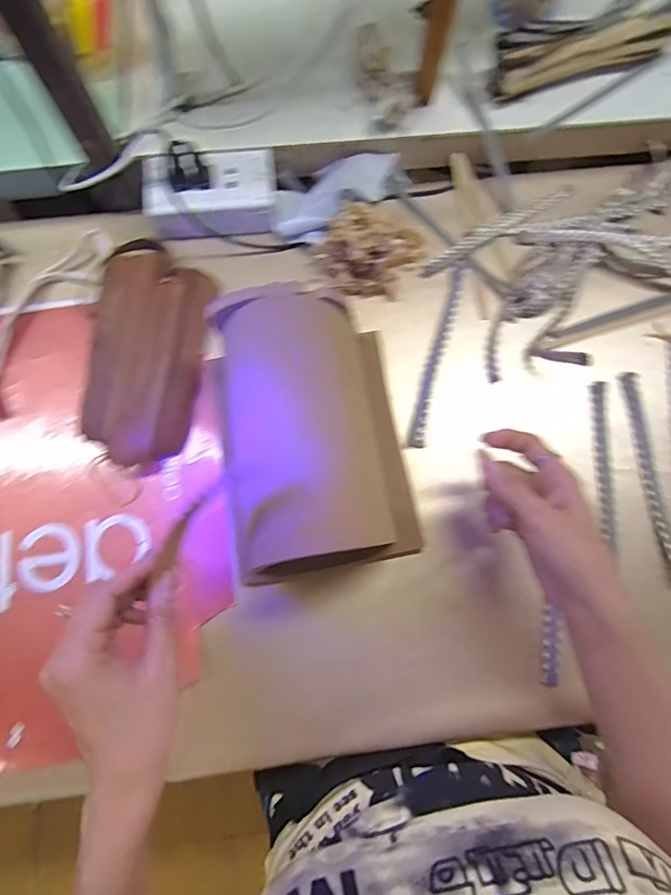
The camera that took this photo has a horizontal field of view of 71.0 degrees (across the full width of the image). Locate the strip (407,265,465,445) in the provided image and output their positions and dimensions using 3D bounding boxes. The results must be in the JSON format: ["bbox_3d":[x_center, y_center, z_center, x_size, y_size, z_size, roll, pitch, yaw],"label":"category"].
[{"bbox_3d":[0.098,-0.091,0.453,0.015,0.006,0.191,14,76,3],"label":"strip"}]

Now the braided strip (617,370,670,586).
[{"bbox_3d":[0.284,0.022,0.421,0.017,0.013,0.192,-4,76,-1],"label":"braided strip"}]

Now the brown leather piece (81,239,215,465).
[{"bbox_3d":[-0.172,-0.093,0.436,0.095,0.033,0.221,3,76,0],"label":"brown leather piece"}]

